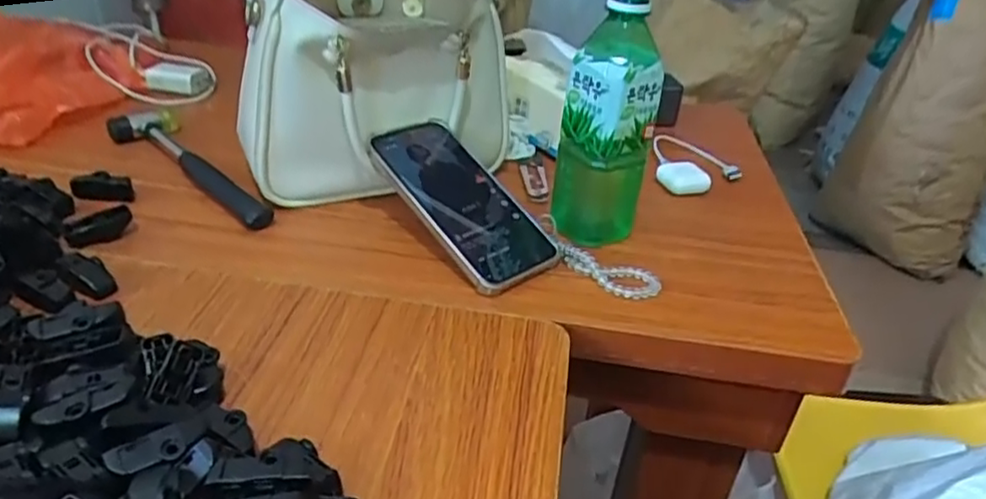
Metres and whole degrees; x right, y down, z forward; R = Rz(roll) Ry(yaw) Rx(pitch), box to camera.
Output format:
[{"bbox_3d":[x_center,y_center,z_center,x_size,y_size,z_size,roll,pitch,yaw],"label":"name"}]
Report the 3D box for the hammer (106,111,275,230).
[{"bbox_3d":[-0.277,-0.079,0.608,0.250,0.019,0.058,32,41,34],"label":"hammer"}]

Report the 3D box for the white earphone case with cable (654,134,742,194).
[{"bbox_3d":[0.197,-0.090,0.698,0.094,0.025,0.097,-18,40,-32],"label":"white earphone case with cable"}]

